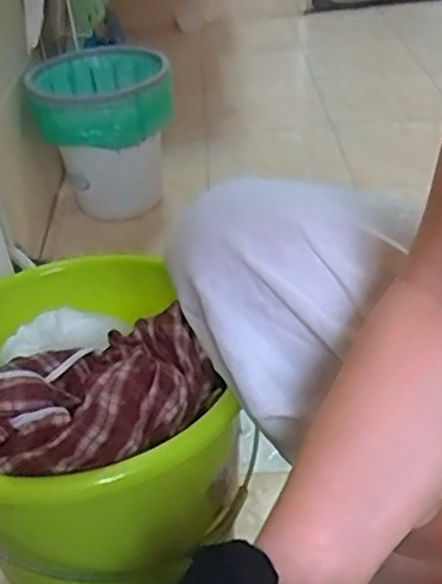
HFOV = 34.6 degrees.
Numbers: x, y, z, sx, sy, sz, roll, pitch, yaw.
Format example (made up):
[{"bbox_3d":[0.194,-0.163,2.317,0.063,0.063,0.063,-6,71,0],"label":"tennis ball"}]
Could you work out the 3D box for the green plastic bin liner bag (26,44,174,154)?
[{"bbox_3d":[-0.226,-0.365,1.316,0.254,0.102,0.274,-16,37,-12],"label":"green plastic bin liner bag"}]

